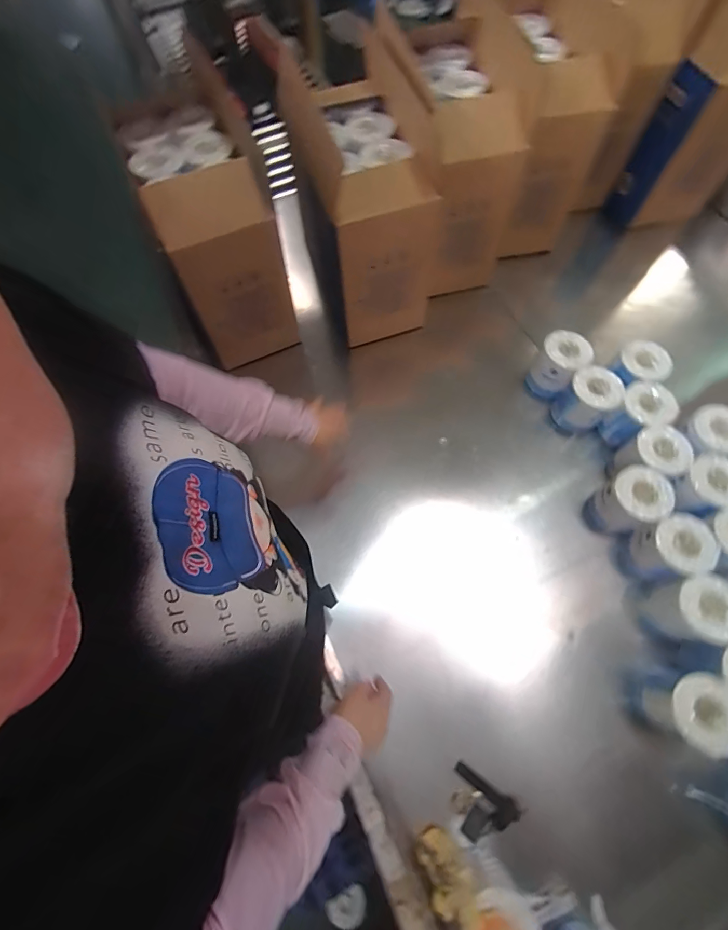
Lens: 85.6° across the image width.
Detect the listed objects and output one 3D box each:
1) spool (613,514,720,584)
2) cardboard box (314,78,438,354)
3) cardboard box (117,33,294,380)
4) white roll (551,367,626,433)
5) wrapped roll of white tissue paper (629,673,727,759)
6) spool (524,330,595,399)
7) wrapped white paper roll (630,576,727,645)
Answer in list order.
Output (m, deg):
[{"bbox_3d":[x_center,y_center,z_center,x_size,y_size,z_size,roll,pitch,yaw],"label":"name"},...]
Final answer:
[{"bbox_3d":[0.548,0.158,0.728,0.113,0.128,0.101,-3,67,0],"label":"spool"},{"bbox_3d":[0.033,-0.526,0.884,0.194,0.321,0.347,-7,67,-1],"label":"cardboard box"},{"bbox_3d":[-0.308,-0.509,0.840,0.229,0.336,0.412,-17,68,-5],"label":"cardboard box"},{"bbox_3d":[0.487,-0.140,0.864,0.099,0.138,0.095,-1,67,1],"label":"white roll"},{"bbox_3d":[0.518,0.388,0.632,0.092,0.127,0.100,10,68,6],"label":"wrapped roll of white tissue paper"},{"bbox_3d":[0.438,-0.222,0.897,0.100,0.128,0.110,32,72,14],"label":"spool"},{"bbox_3d":[0.566,0.254,0.688,0.110,0.122,0.097,-6,67,-1],"label":"wrapped white paper roll"}]

